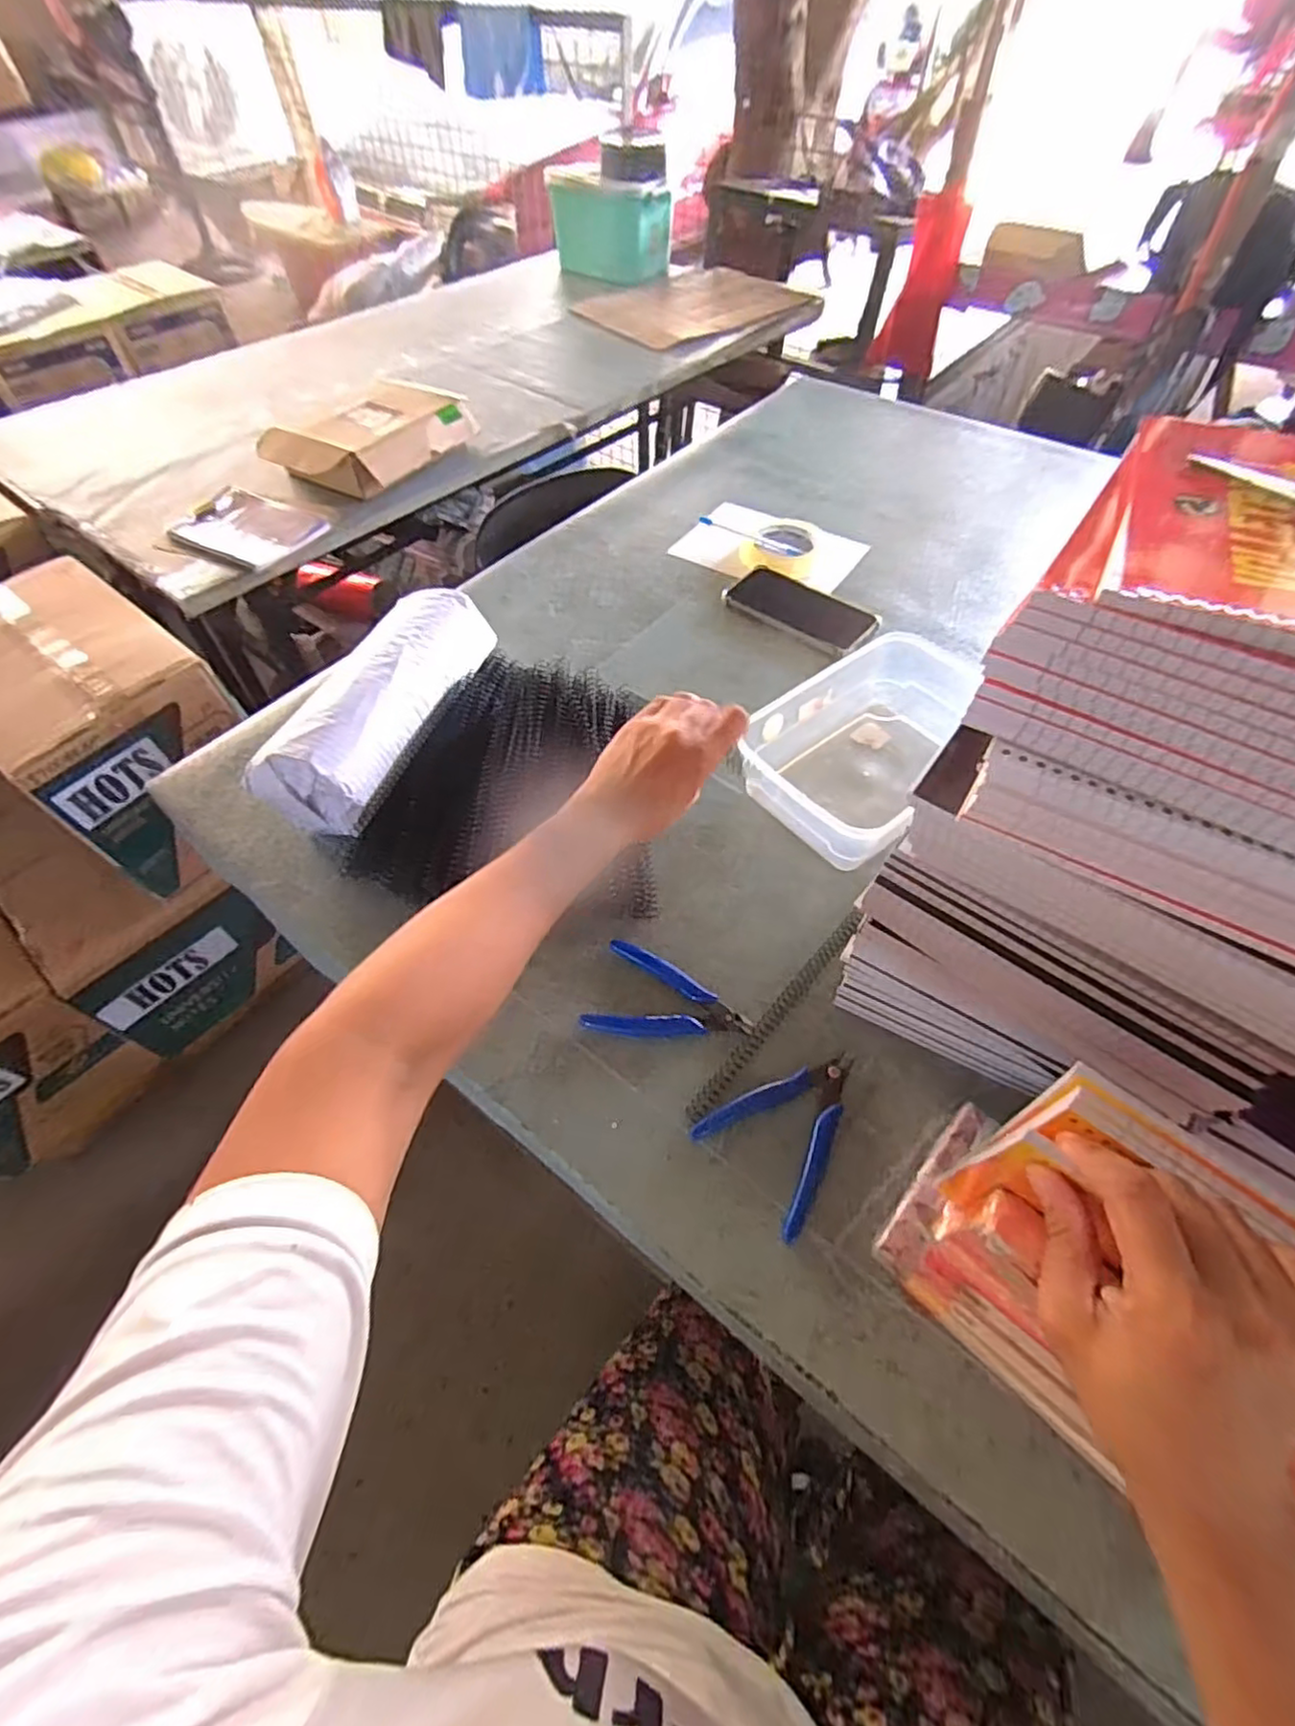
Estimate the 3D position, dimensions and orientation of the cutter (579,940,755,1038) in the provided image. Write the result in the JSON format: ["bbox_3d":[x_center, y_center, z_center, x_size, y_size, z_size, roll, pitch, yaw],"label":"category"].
[{"bbox_3d":[0.018,0.106,0.499,0.118,0.006,0.073,17,56,12],"label":"cutter"}]

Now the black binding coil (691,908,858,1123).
[{"bbox_3d":[0.097,0.106,0.490,0.014,0.011,0.205,37,62,23],"label":"black binding coil"}]

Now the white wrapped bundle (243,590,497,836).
[{"bbox_3d":[-0.247,-0.150,0.613,0.104,0.070,0.259,20,57,13],"label":"white wrapped bundle"}]

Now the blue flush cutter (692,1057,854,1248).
[{"bbox_3d":[0.101,0.173,0.441,0.114,0.014,0.083,-34,62,-22],"label":"blue flush cutter"}]

